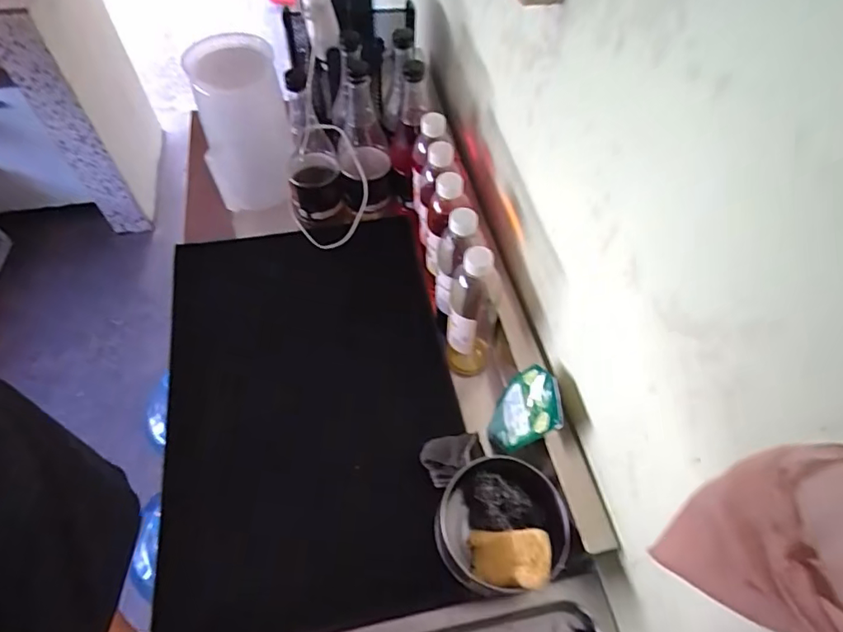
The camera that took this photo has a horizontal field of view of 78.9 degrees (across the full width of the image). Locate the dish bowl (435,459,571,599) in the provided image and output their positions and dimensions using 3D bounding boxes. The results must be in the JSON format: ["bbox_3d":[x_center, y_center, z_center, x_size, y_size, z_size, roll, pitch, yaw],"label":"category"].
[{"bbox_3d":[0.091,0.241,0.594,0.136,0.092,0.136,1,56,-1],"label":"dish bowl"}]

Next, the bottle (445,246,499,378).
[{"bbox_3d":[0.069,0.001,0.668,0.058,0.248,0.060,14,57,8],"label":"bottle"}]

